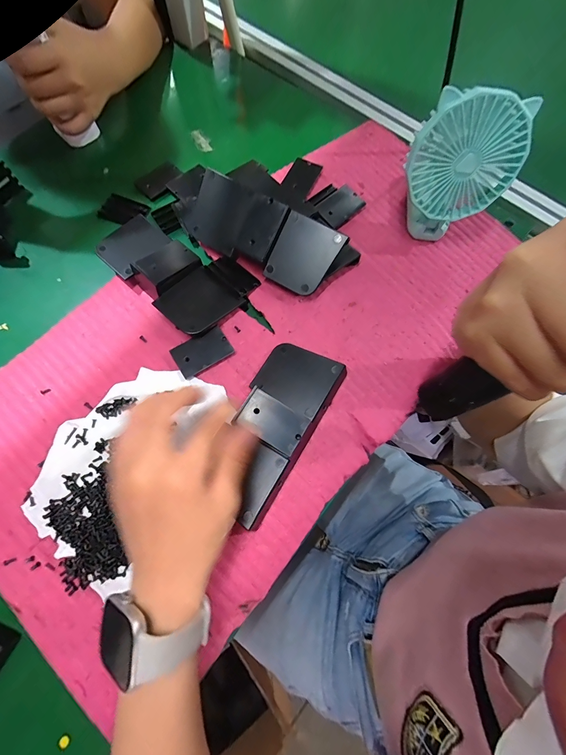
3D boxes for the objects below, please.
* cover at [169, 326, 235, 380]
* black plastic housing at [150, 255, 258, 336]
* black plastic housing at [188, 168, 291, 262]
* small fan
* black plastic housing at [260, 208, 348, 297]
[{"bbox_3d":[-0.081,-0.026,0.314,0.055,0.006,0.035,-30,74,-9],"label":"cover"},{"bbox_3d":[-0.077,-0.088,0.326,0.056,0.017,0.097,41,77,12],"label":"black plastic housing"},{"bbox_3d":[-0.054,-0.167,0.328,0.106,0.008,0.069,34,111,15],"label":"black plastic housing"},{"bbox_3d":[0.168,-0.204,0.312,0.097,0.127,0.067,-3,72,0],"label":"small fan"},{"bbox_3d":[0.021,-0.125,0.319,0.061,0.007,0.069,28,107,0],"label":"black plastic housing"}]

